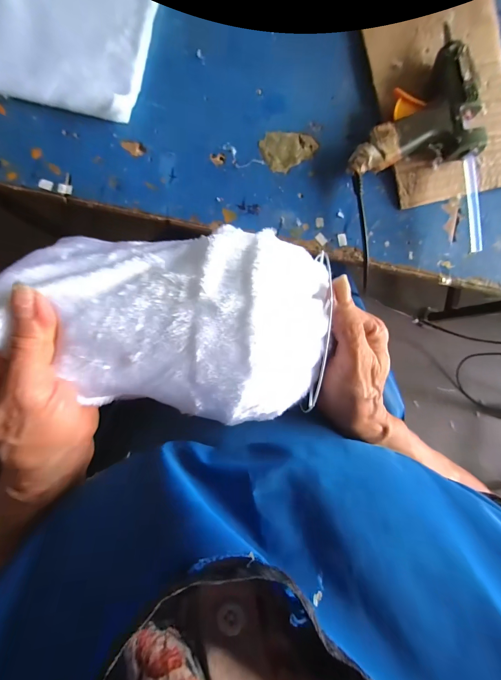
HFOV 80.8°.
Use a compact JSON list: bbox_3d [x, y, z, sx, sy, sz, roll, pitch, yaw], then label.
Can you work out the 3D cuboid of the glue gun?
[{"bbox_3d":[0.154,-0.234,0.290,0.123,0.036,0.128,-8,91,-4],"label":"glue gun"}]

